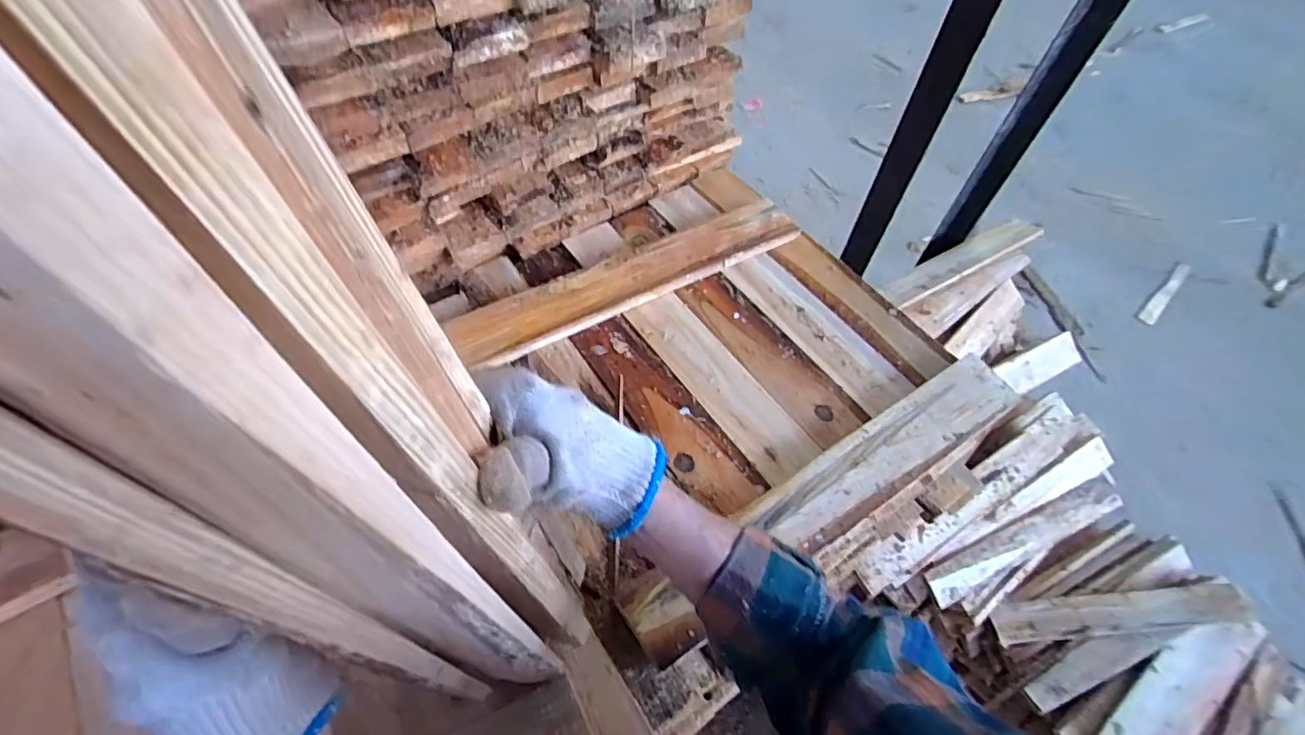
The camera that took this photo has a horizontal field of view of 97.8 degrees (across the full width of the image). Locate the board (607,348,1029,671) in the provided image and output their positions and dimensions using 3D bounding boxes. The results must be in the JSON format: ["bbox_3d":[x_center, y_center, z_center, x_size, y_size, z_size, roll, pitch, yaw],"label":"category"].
[{"bbox_3d":[0.181,0.119,0.555,0.472,0.030,0.074,-27,62,-20],"label":"board"}]

